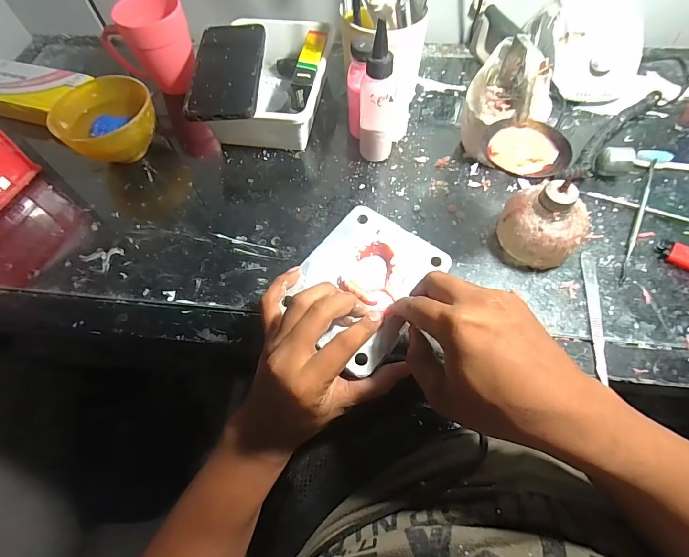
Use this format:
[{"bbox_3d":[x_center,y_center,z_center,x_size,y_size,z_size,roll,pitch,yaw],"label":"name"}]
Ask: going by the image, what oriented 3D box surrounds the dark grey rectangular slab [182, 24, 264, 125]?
[{"bbox_3d":[-0.136,-0.247,0.441,0.077,0.011,0.165,-2,62,2],"label":"dark grey rectangular slab"}]

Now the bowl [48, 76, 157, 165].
[{"bbox_3d":[-0.280,-0.183,0.457,0.106,0.065,0.115,-1,63,2],"label":"bowl"}]

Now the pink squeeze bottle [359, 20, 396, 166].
[{"bbox_3d":[0.034,-0.182,0.398,0.035,0.143,0.030,9,63,7],"label":"pink squeeze bottle"}]

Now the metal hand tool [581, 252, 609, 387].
[{"bbox_3d":[0.235,0.032,0.354,0.013,0.004,0.132,8,63,7],"label":"metal hand tool"}]

